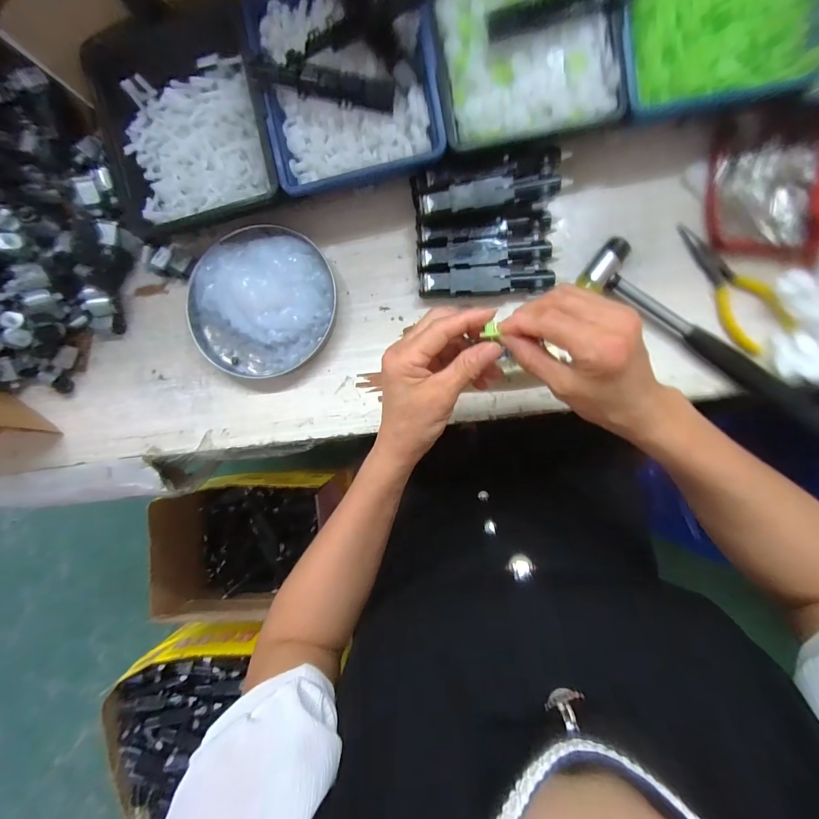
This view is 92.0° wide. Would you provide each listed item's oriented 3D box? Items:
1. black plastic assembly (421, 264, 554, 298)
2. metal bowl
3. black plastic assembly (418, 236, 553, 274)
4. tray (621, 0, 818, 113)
[{"bbox_3d":[0.070,-0.117,0.364,0.117,0.020,0.026,-3,88,5],"label":"black plastic assembly"},{"bbox_3d":[-0.145,-0.103,0.375,0.142,0.031,0.133,0,88,5],"label":"metal bowl"},{"bbox_3d":[0.068,-0.142,0.367,0.118,0.018,0.025,-4,88,5],"label":"black plastic assembly"},{"bbox_3d":[0.235,-0.317,0.299,0.144,0.045,0.147,-9,87,5],"label":"tray"}]

